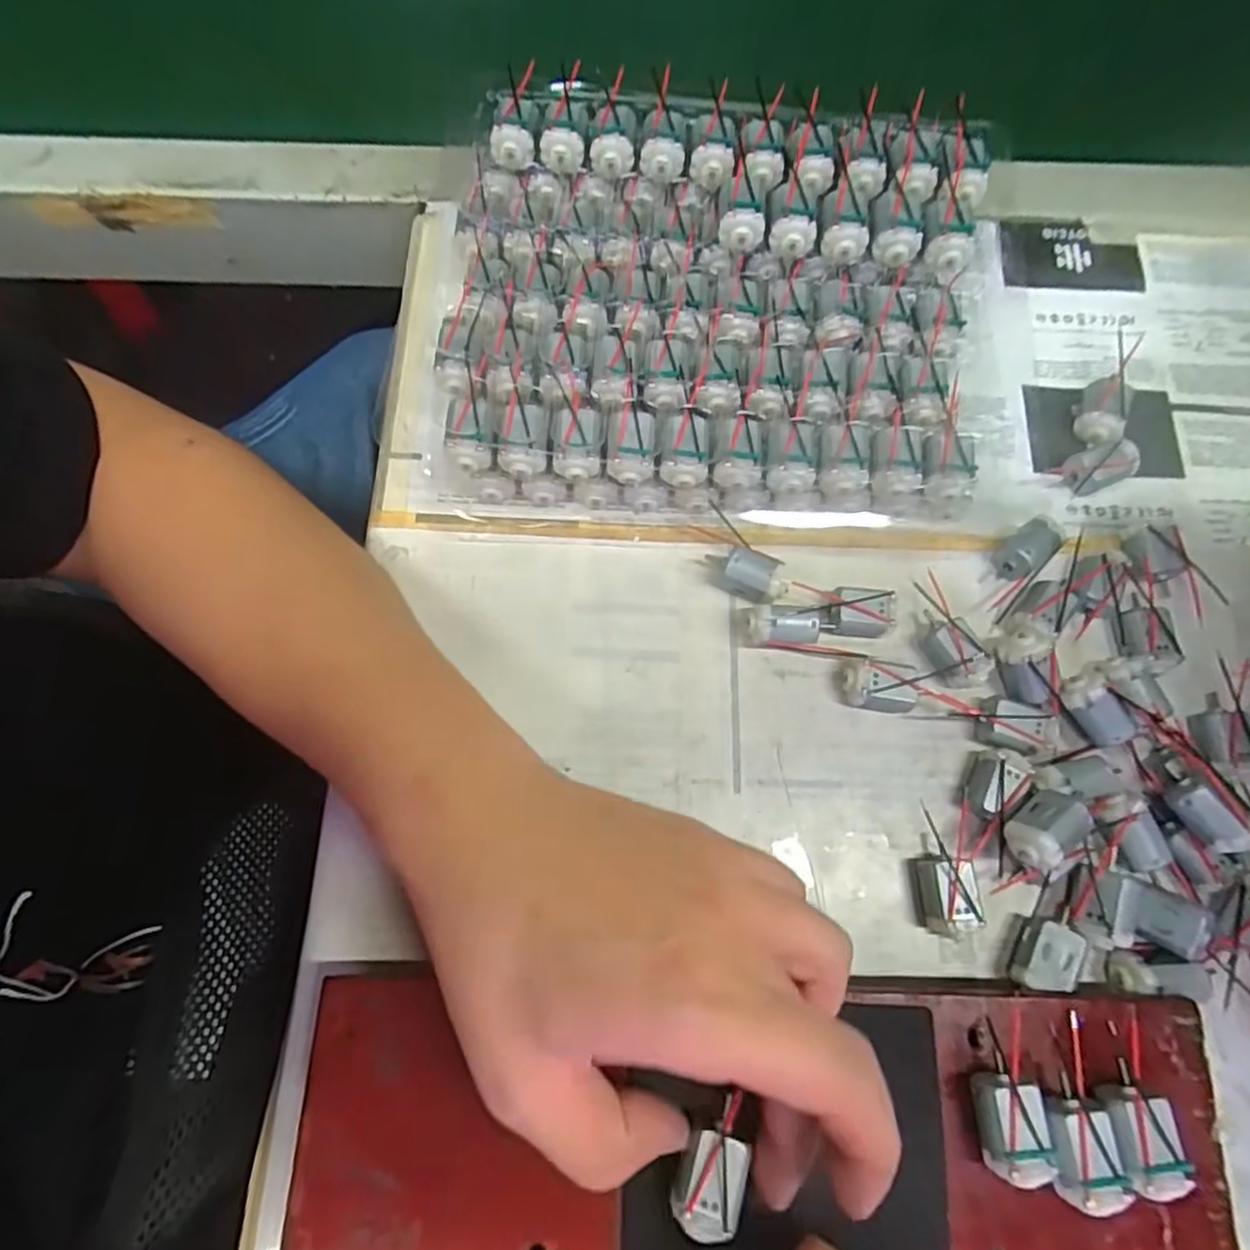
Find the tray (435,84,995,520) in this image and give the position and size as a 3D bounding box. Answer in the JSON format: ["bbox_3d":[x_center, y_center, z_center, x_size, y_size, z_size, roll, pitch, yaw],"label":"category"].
[{"bbox_3d":[0.039,-0.142,0.301,0.222,0.057,0.180,3,73,0],"label":"tray"}]

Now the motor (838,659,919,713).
[{"bbox_3d":[0.103,0.025,0.276,0.027,0.018,0.018,4,73,0],"label":"motor"}]

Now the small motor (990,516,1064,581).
[{"bbox_3d":[0.173,-0.032,0.293,0.016,0.018,0.026,44,77,11],"label":"small motor"}]

